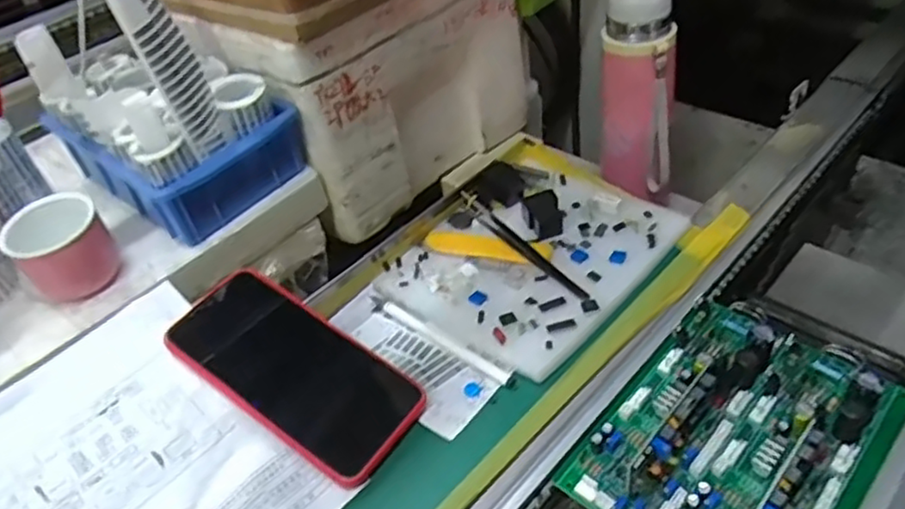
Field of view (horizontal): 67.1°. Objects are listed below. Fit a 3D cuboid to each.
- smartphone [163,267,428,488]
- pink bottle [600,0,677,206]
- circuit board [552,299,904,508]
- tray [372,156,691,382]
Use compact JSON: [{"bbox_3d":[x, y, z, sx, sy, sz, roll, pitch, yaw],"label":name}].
[{"bbox_3d":[-0.099,0.072,0.431,0.161,0.014,0.076,32,53,19],"label":"smartphone"},{"bbox_3d":[0.171,-0.149,0.620,0.067,0.206,0.057,7,43,16],"label":"pink bottle"},{"bbox_3d":[0.167,0.096,0.390,0.130,0.038,0.180,30,53,35],"label":"circuit board"},{"bbox_3d":[0.058,-0.004,0.506,0.158,0.030,0.184,27,52,33],"label":"tray"}]

